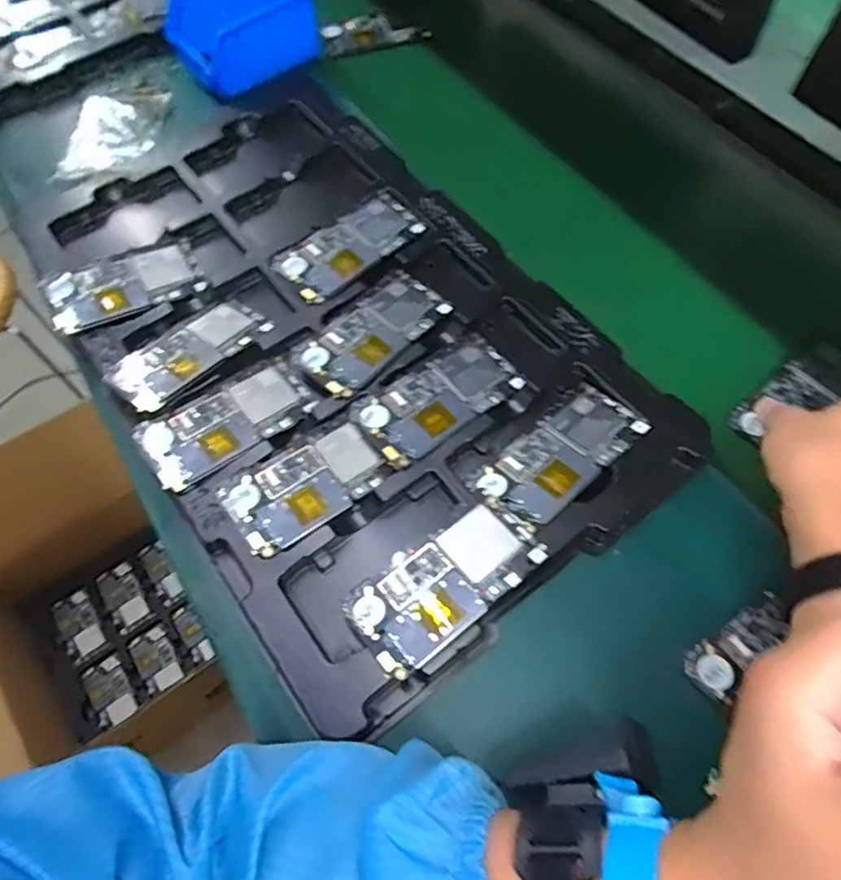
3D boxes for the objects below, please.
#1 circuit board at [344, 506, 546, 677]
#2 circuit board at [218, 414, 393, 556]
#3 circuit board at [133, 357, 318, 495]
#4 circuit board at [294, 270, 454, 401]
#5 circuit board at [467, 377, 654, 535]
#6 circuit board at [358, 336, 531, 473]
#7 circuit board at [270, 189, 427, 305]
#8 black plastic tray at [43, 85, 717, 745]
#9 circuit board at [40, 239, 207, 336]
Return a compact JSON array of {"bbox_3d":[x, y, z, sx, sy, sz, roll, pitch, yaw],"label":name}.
[{"bbox_3d":[0.013,0.091,0.395,0.118,0.007,0.062,-37,59,-12],"label":"circuit board"},{"bbox_3d":[-0.080,0.031,0.436,0.108,0.006,0.063,-32,66,-15],"label":"circuit board"},{"bbox_3d":[-0.144,-0.014,0.463,0.122,0.016,0.062,-34,66,-16],"label":"circuit board"},{"bbox_3d":[-0.036,-0.089,0.493,0.063,0.009,0.122,38,69,19],"label":"circuit board"},{"bbox_3d":[0.098,0.010,0.437,0.122,0.008,0.064,-40,54,-13],"label":"circuit board"},{"bbox_3d":[0.015,-0.032,0.464,0.119,0.008,0.061,-35,66,-16],"label":"circuit board"},{"bbox_3d":[-0.060,-0.169,0.534,0.126,0.008,0.063,-39,68,-18],"label":"circuit board"},{"bbox_3d":[-0.071,-0.084,0.487,0.319,0.021,0.530,-36,70,-15],"label":"black plastic tray"},{"bbox_3d":[-0.251,-0.132,0.524,0.119,0.017,0.063,-29,65,-14],"label":"circuit board"}]

